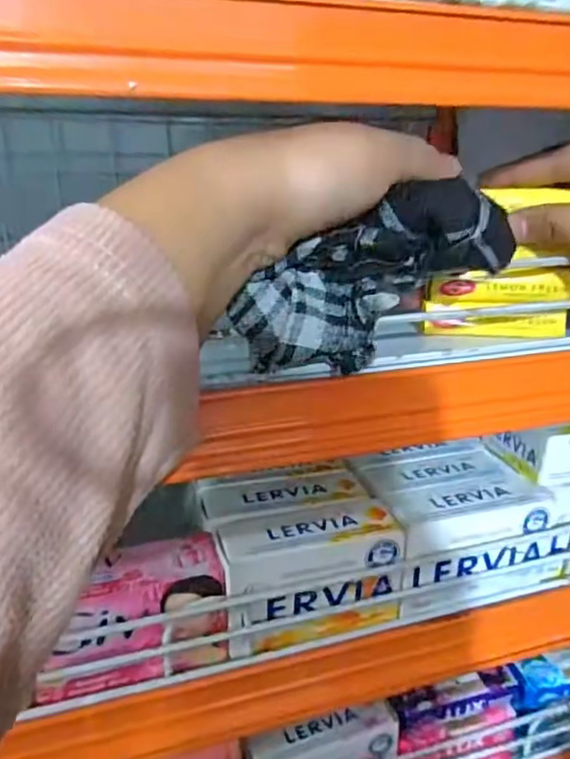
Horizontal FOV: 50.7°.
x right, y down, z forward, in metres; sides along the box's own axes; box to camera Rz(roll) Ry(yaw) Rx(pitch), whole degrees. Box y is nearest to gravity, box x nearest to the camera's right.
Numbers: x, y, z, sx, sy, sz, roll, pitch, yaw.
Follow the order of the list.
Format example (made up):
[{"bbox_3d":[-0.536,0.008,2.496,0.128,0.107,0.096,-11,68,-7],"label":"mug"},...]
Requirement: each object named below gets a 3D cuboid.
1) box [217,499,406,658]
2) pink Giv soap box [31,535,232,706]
[{"bbox_3d":[0.014,0.104,0.320,0.093,0.062,0.028,-6,22,-15],"label":"box"},{"bbox_3d":[-0.075,0.117,0.299,0.088,0.055,0.036,-7,22,-18],"label":"pink Giv soap box"}]

